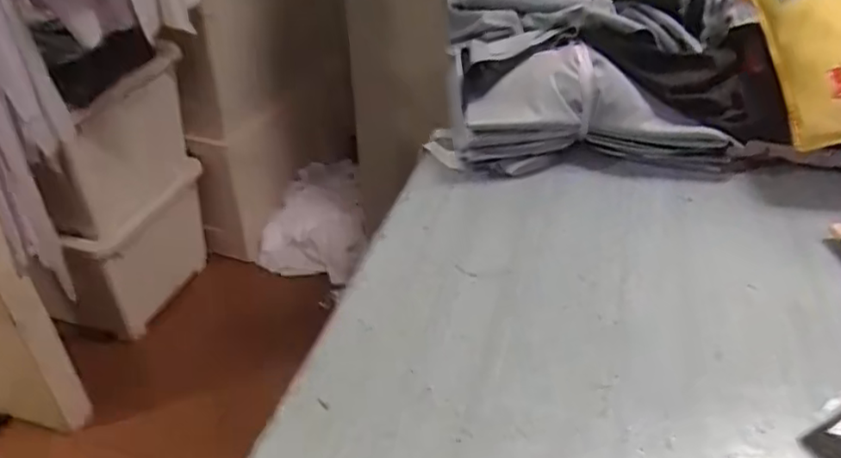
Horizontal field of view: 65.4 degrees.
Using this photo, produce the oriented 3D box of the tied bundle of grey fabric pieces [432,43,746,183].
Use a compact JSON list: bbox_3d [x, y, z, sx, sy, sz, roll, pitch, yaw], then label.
[{"bbox_3d":[0.183,-0.122,0.702,0.307,0.096,0.117,4,36,7],"label":"tied bundle of grey fabric pieces"}]

